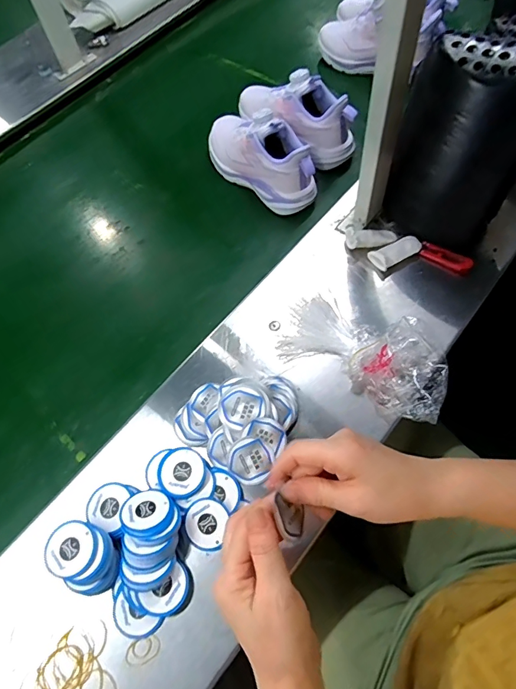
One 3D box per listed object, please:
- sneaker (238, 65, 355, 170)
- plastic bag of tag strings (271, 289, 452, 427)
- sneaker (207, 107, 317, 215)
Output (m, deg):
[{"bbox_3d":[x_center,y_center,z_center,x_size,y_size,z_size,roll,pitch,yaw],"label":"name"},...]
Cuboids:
[{"bbox_3d":[0.057,-0.376,0.680,0.231,0.119,0.077,38,71,17],"label":"sneaker"},{"bbox_3d":[0.124,0.005,0.487,0.199,0.026,0.113,32,68,28],"label":"plastic bag of tag strings"},{"bbox_3d":[0.000,-0.289,0.634,0.074,0.123,0.217,-40,71,-17],"label":"sneaker"}]

